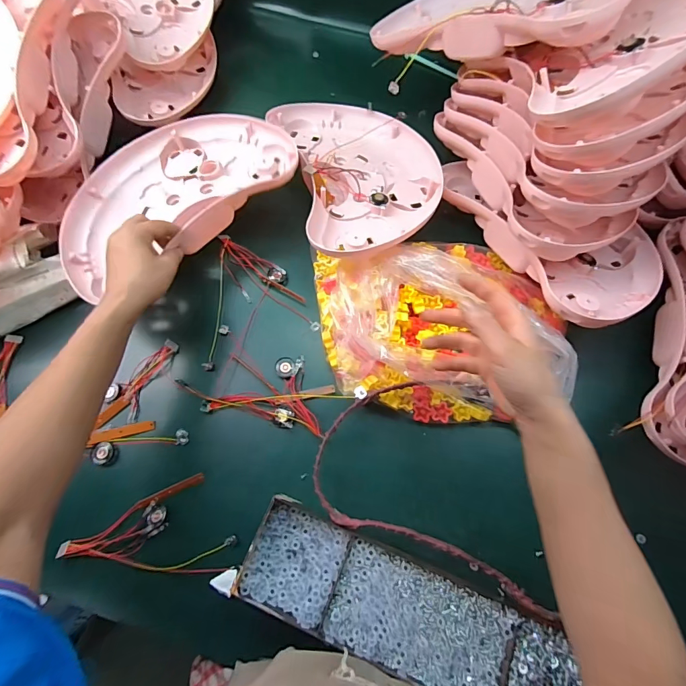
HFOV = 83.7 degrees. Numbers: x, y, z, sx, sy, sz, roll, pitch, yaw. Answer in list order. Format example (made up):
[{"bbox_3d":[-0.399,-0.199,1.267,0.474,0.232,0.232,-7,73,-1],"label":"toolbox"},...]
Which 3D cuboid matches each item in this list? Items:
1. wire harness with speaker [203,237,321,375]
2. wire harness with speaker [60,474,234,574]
[{"bbox_3d":[-0.146,-0.075,0.556,0.159,0.023,0.187,-22,71,-9],"label":"wire harness with speaker"},{"bbox_3d":[-0.225,0.212,0.453,0.195,0.017,0.103,1,70,-1],"label":"wire harness with speaker"}]

